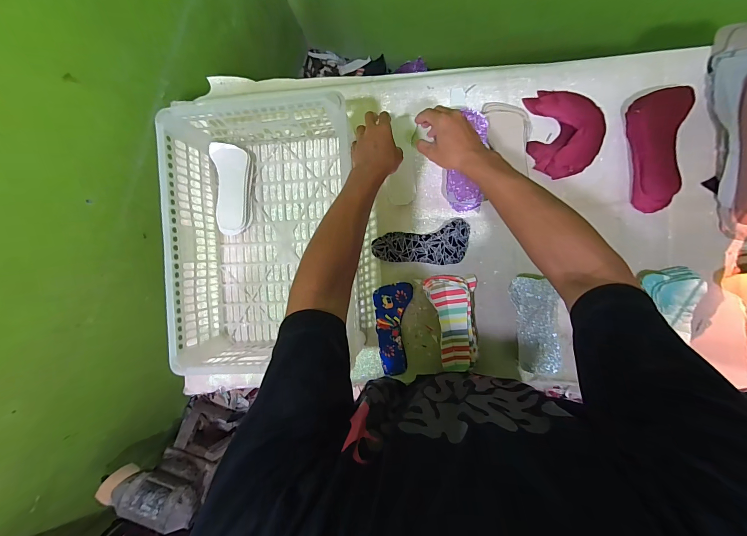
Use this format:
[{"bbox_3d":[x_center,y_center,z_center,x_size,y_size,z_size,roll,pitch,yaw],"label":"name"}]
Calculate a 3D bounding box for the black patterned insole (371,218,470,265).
[{"bbox_3d":[0.095,-0.039,0.619,0.184,0.014,0.079,-12,89,6],"label":"black patterned insole"}]

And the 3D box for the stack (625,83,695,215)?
[{"bbox_3d":[0.499,-0.203,0.552,0.077,0.052,0.201,-6,90,6],"label":"stack"}]

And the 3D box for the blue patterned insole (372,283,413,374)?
[{"bbox_3d":[0.039,0.122,0.633,0.071,0.008,0.179,0,91,6],"label":"blue patterned insole"}]

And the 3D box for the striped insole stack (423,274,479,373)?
[{"bbox_3d":[0.153,0.105,0.602,0.098,0.041,0.184,-6,90,6],"label":"striped insole stack"}]

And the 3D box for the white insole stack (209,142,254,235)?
[{"bbox_3d":[-0.285,-0.159,0.645,0.075,0.040,0.174,-2,90,6],"label":"white insole stack"}]

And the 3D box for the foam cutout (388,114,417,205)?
[{"bbox_3d":[0.055,-0.210,0.613,0.052,0.009,0.168,-1,92,5],"label":"foam cutout"}]

